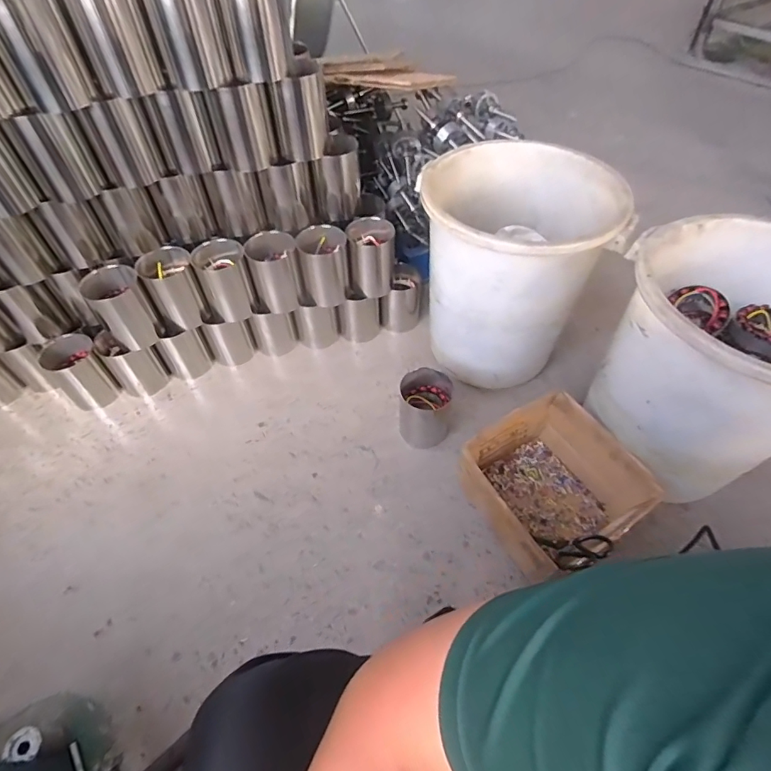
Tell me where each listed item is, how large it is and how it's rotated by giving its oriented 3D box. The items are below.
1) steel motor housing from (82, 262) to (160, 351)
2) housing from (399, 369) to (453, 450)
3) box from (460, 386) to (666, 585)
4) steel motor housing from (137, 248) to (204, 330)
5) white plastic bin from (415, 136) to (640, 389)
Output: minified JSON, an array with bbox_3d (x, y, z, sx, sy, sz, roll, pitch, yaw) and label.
[{"bbox_3d":[-0.620,-0.187,1.079,0.110,0.178,0.103,-32,59,-21],"label":"steel motor housing"},{"bbox_3d":[0.096,0.055,1.077,0.120,0.161,0.119,6,53,5],"label":"housing"},{"bbox_3d":[0.342,0.207,0.966,0.305,0.148,0.301,-26,57,-18],"label":"box"},{"bbox_3d":[-0.519,-0.244,1.121,0.116,0.173,0.106,-22,56,-15],"label":"steel motor housing"},{"bbox_3d":[0.287,-0.279,1.108,0.387,0.440,0.380,-2,53,-1],"label":"white plastic bin"}]

